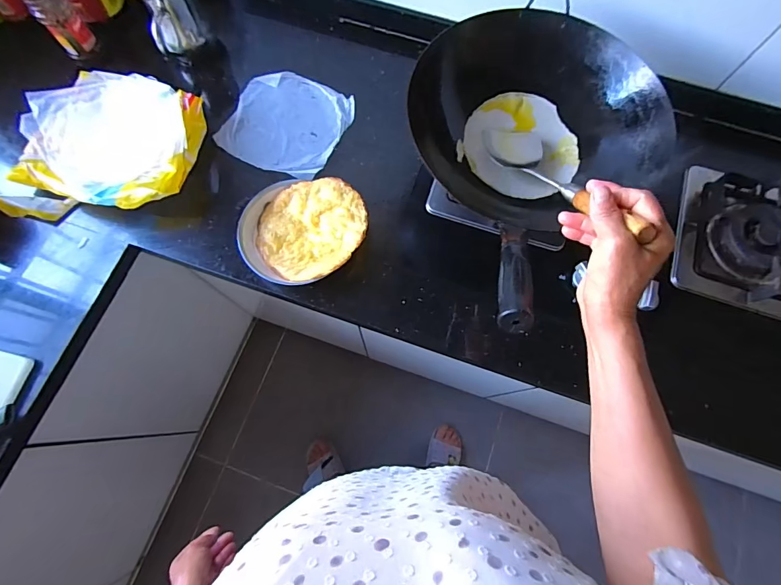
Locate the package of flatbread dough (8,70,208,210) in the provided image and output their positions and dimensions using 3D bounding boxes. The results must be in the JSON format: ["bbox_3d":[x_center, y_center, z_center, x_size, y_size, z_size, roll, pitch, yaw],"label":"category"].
[{"bbox_3d":[-0.475,-0.264,0.702,0.279,0.059,0.251,5,73,0],"label":"package of flatbread dough"}]

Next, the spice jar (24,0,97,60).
[{"bbox_3d":[-0.590,-0.486,0.731,0.062,0.102,0.051,-37,77,-11],"label":"spice jar"}]

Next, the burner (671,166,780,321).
[{"bbox_3d":[0.600,-0.083,0.668,0.243,0.065,0.237,22,74,5],"label":"burner"}]

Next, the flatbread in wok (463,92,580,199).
[{"bbox_3d":[0.211,-0.237,0.653,0.182,0.022,0.177,0,73,-1],"label":"flatbread in wok"}]

